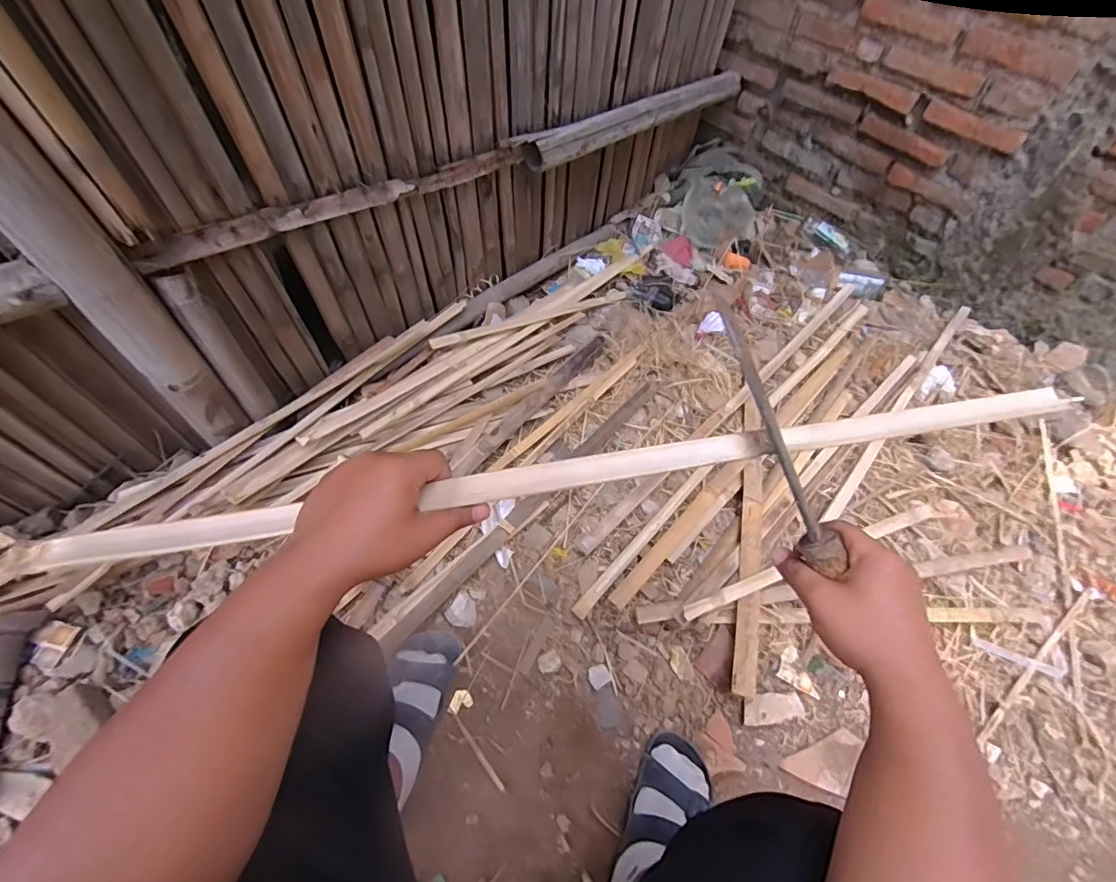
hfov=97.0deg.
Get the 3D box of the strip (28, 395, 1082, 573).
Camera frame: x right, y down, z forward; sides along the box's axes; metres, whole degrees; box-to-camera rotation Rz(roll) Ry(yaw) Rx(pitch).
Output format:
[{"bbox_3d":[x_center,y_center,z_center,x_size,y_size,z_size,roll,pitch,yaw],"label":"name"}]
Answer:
[{"bbox_3d":[0.022,0.027,0.408,0.836,0.020,0.026,-8,61,-4],"label":"strip"}]

